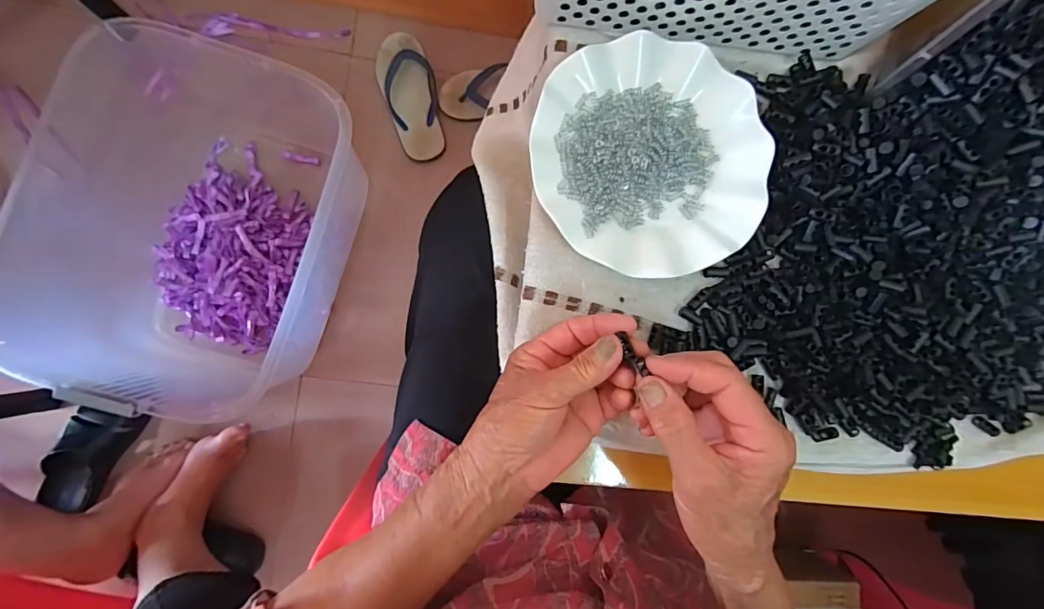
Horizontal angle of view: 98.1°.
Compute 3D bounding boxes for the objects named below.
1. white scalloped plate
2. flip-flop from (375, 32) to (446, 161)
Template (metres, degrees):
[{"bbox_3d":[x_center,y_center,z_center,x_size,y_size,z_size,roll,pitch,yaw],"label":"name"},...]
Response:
[{"bbox_3d":[0.099,-0.114,0.351,0.177,0.019,0.179,0,87,-6],"label":"white scalloped plate"},{"bbox_3d":[-0.201,-0.386,0.832,0.097,0.033,0.228,-21,89,-7],"label":"flip-flop"}]

